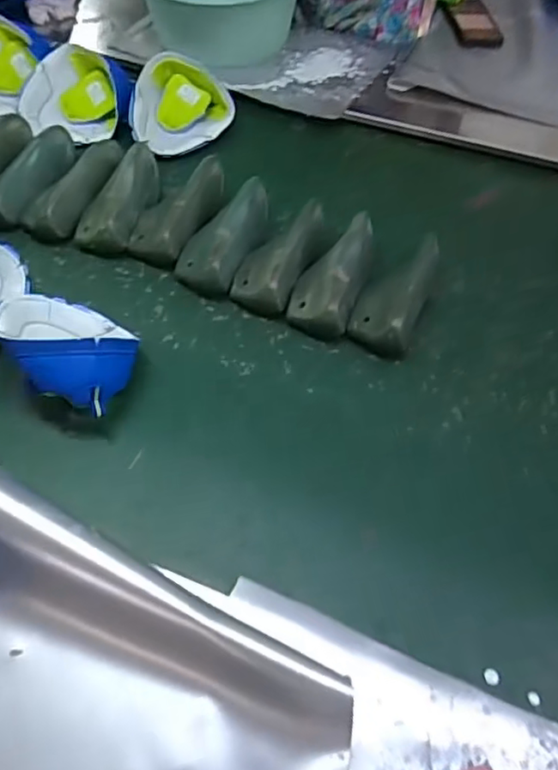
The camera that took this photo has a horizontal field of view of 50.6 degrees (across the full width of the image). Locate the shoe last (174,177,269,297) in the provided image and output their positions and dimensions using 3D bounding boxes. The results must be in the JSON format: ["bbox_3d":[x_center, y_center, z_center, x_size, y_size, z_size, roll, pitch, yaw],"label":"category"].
[{"bbox_3d":[-0.066,-0.203,0.794,0.086,0.057,0.179,19,57,13],"label":"shoe last"}]

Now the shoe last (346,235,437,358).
[{"bbox_3d":[0.154,-0.116,0.733,0.075,0.053,0.172,29,74,15],"label":"shoe last"}]

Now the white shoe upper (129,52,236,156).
[{"bbox_3d":[-0.156,-0.454,0.944,0.159,0.072,0.150,-7,55,-4],"label":"white shoe upper"}]

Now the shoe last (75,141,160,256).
[{"bbox_3d":[-0.218,-0.264,0.829,0.091,0.057,0.173,12,56,9],"label":"shoe last"}]

